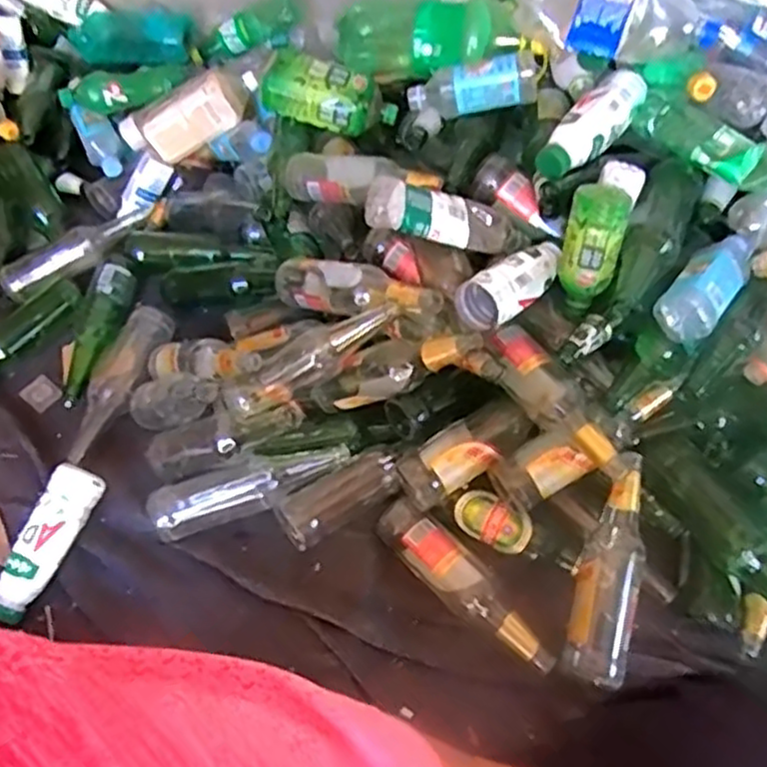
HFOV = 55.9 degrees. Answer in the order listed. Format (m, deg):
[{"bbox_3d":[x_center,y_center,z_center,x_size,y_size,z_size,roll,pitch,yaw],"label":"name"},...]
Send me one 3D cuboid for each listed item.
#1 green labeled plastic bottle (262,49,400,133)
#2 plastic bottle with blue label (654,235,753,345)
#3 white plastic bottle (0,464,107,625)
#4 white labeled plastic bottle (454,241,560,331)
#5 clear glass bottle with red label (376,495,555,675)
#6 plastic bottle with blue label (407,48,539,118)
[{"bbox_3d":[-0.083,-0.446,1.114,0.193,0.081,0.097,25,60,19],"label":"green labeled plastic bottle"},{"bbox_3d":[0.385,-0.124,0.844,0.064,0.056,0.174,33,63,23],"label":"plastic bottle with blue label"},{"bbox_3d":[-0.429,0.200,0.911,0.059,0.049,0.199,23,79,18],"label":"white plastic bottle"},{"bbox_3d":[0.159,-0.127,0.869,0.152,0.062,0.070,-38,61,-21],"label":"white labeled plastic bottle"},{"bbox_3d":[0.098,0.236,0.866,0.065,0.058,0.261,-39,62,-22],"label":"clear glass bottle with red label"},{"bbox_3d":[0.122,-0.399,0.973,0.175,0.064,0.056,-5,55,0],"label":"plastic bottle with blue label"}]

